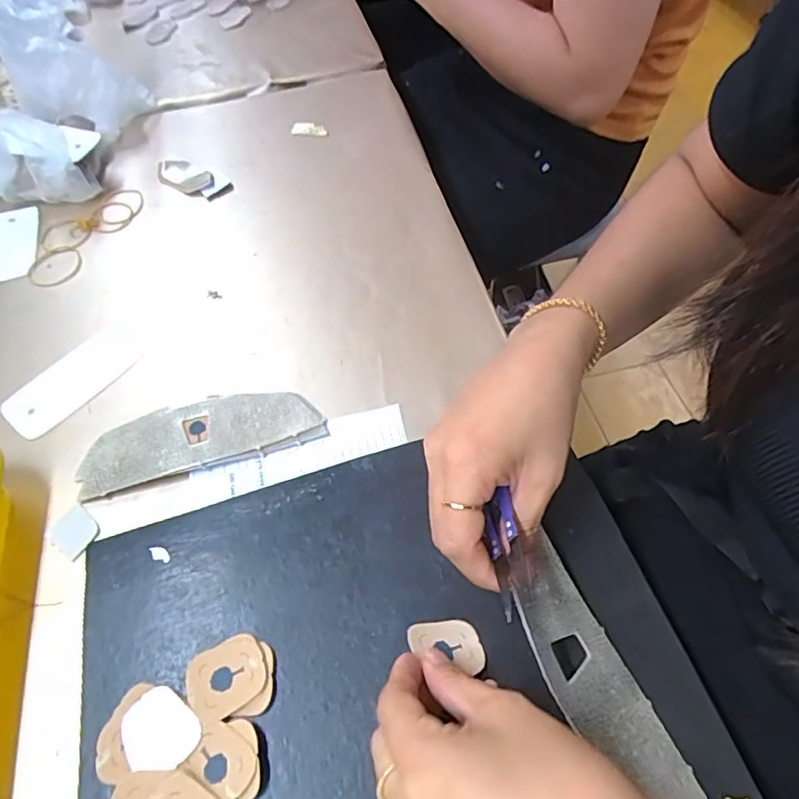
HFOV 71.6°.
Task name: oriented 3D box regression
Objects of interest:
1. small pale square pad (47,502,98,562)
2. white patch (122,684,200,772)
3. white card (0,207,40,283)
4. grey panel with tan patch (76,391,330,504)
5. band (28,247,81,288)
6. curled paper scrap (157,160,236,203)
[{"bbox_3d":[-0.214,0.087,0.365,0.031,0.004,0.028,32,63,22],"label":"small pale square pad"},{"bbox_3d":[-0.119,0.162,0.271,0.039,0.004,0.032,28,62,20],"label":"white patch"},{"bbox_3d":[-0.374,-0.150,0.531,0.054,0.007,0.102,-19,57,-10],"label":"white card"},{"bbox_3d":[-0.141,0.024,0.394,0.167,0.015,0.055,-14,57,-6],"label":"grey panel with tan patch"},{"bbox_3d":[-0.319,-0.123,0.513,0.047,0.005,0.053,-25,58,-13],"label":"band"},{"bbox_3d":[-0.219,-0.228,0.573,0.097,0.009,0.039,23,60,17],"label":"curled paper scrap"}]

